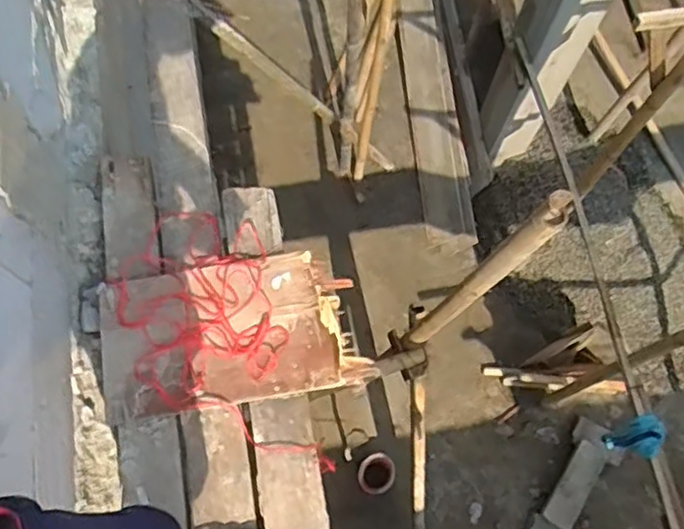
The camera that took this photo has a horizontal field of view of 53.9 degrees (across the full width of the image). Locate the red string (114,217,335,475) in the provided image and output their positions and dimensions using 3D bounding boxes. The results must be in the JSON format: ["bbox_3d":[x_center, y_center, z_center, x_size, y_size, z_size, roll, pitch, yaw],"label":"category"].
[{"bbox_3d":[-0.257,0.153,1.319,0.300,0.027,0.569,-19,72,-8],"label":"red string"}]

